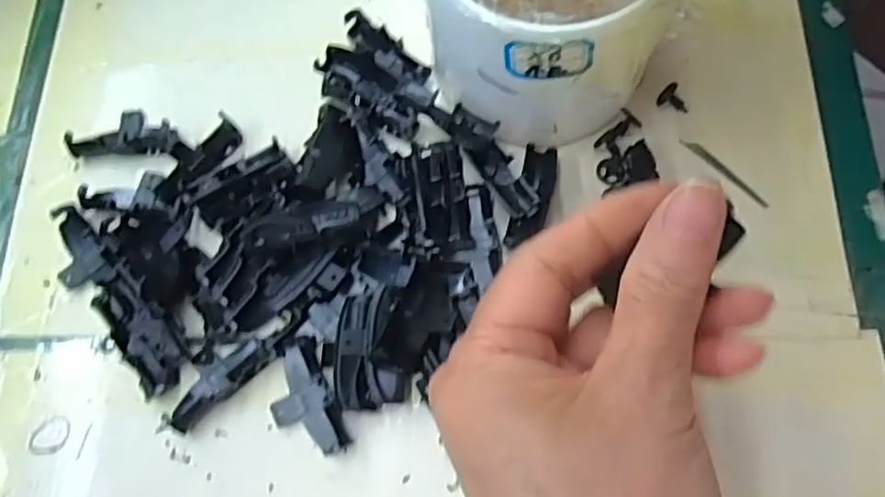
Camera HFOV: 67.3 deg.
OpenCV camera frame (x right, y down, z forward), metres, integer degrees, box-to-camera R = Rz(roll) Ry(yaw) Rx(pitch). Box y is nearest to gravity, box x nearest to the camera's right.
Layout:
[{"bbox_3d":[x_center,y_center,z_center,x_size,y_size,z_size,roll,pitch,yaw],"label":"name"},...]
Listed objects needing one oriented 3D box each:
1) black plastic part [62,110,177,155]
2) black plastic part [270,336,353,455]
[{"bbox_3d":[-0.129,-0.049,0.269,0.040,0.010,0.021,-6,71,0],"label":"black plastic part"},{"bbox_3d":[-0.049,0.053,0.232,0.021,0.009,0.043,-25,72,-6],"label":"black plastic part"}]

